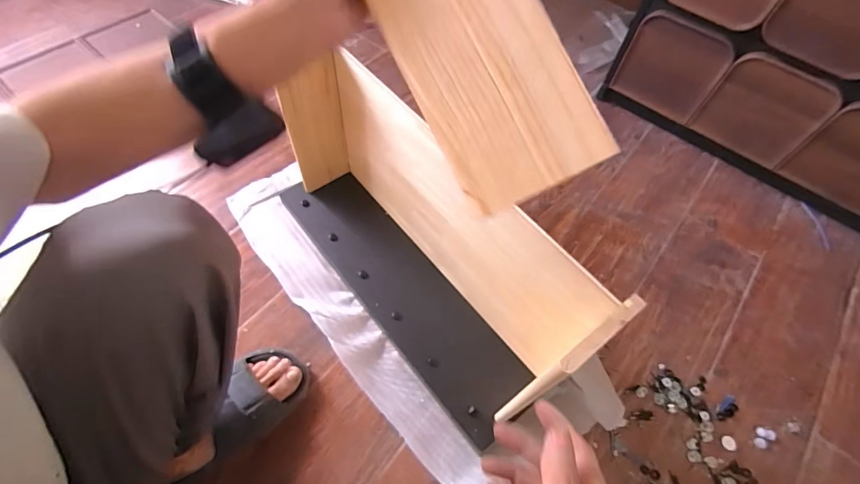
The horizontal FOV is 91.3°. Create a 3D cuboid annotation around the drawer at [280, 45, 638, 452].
[{"bbox_3d":[-0.054,-0.024,0.628,0.154,0.289,0.541,-35,65,-22],"label":"drawer"}]

